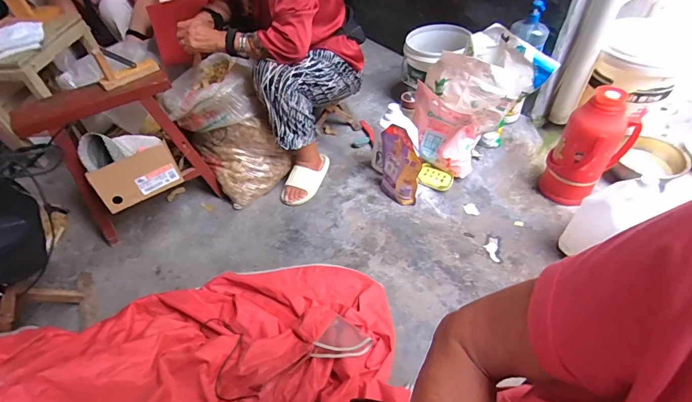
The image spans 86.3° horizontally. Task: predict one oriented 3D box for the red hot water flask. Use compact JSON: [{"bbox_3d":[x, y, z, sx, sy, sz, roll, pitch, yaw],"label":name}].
[{"bbox_3d":[0.773,-0.156,1.179,0.187,0.385,0.137,28,56,26],"label":"red hot water flask"}]

